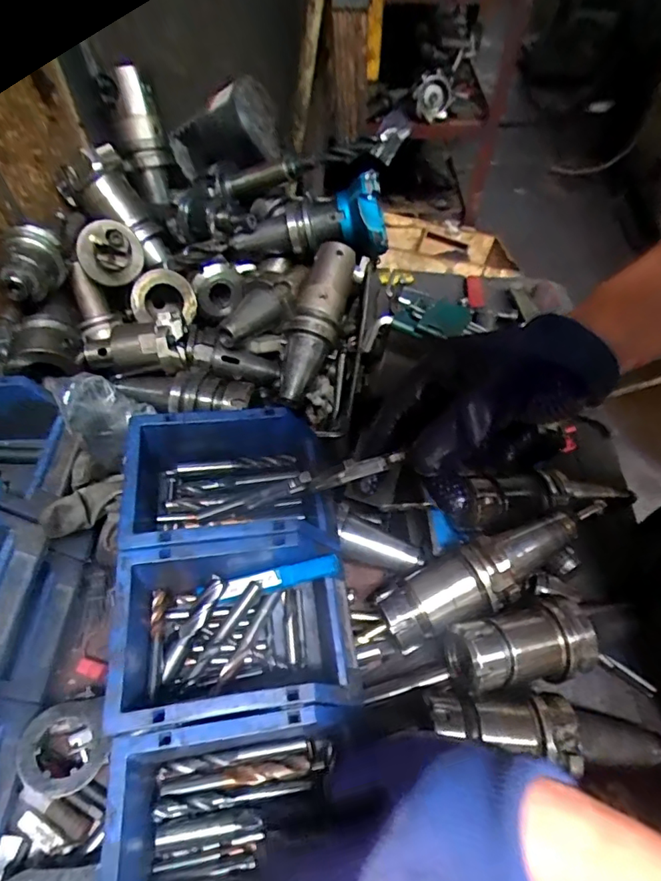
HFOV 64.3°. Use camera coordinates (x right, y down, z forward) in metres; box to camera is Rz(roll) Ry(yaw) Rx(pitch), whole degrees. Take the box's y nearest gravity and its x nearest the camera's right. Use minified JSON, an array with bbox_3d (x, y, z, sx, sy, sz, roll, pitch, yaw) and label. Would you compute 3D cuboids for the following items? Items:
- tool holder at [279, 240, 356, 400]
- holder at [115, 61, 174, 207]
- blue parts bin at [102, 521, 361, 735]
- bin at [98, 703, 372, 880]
[{"bbox_3d":[-0.015,-0.120,0.533,0.051,0.049,0.175,15,76,9],"label":"tool holder"},{"bbox_3d":[-0.226,-0.367,0.632,0.053,0.150,0.042,-14,55,-12],"label":"holder"},{"bbox_3d":[-0.060,0.129,0.352,0.144,0.079,0.103,-7,54,-7],"label":"blue parts bin"},{"bbox_3d":[-0.048,0.224,0.307,0.147,0.063,0.104,-6,54,-6],"label":"bin"}]

